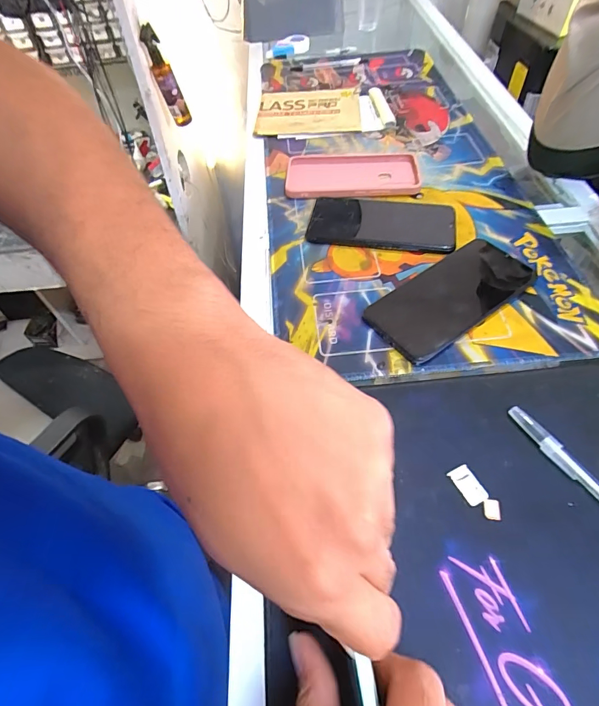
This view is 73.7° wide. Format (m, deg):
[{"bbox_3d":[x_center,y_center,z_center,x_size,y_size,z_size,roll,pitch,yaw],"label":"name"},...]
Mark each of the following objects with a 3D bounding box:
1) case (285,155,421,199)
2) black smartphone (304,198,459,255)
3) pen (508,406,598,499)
[{"bbox_3d":[0.068,-0.227,0.508,0.165,0.012,0.095,0,54,6],"label":"case"},{"bbox_3d":[0.090,-0.144,0.446,0.158,0.012,0.075,7,55,10],"label":"black smartphone"},{"bbox_3d":[0.201,0.094,0.262,0.010,0.006,0.152,-29,56,-15],"label":"pen"}]

